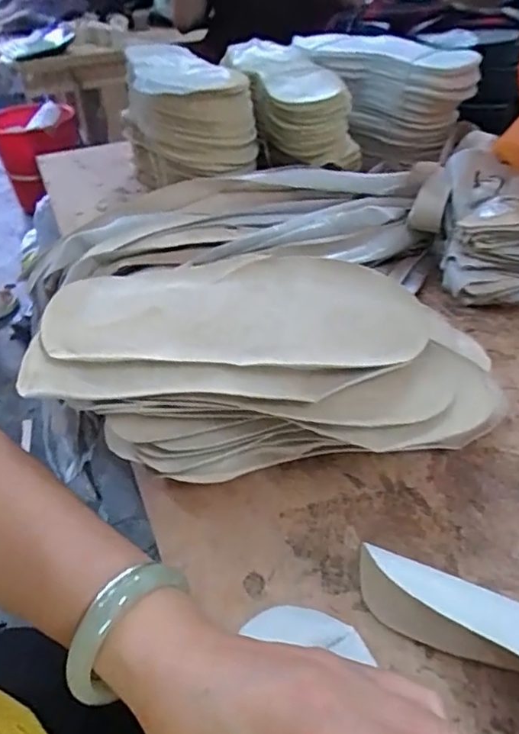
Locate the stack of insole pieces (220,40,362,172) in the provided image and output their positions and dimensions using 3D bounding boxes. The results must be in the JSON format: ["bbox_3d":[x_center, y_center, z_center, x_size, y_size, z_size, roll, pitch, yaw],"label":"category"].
[{"bbox_3d":[0.030,-0.306,0.689,0.102,0.088,0.247,-13,41,-12],"label":"stack of insole pieces"}]

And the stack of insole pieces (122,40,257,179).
[{"bbox_3d":[-0.089,-0.293,0.688,0.111,0.118,0.251,-15,42,-13],"label":"stack of insole pieces"}]

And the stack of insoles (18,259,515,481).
[{"bbox_3d":[0.002,0.007,0.391,0.289,0.104,0.127,3,41,7],"label":"stack of insoles"}]

